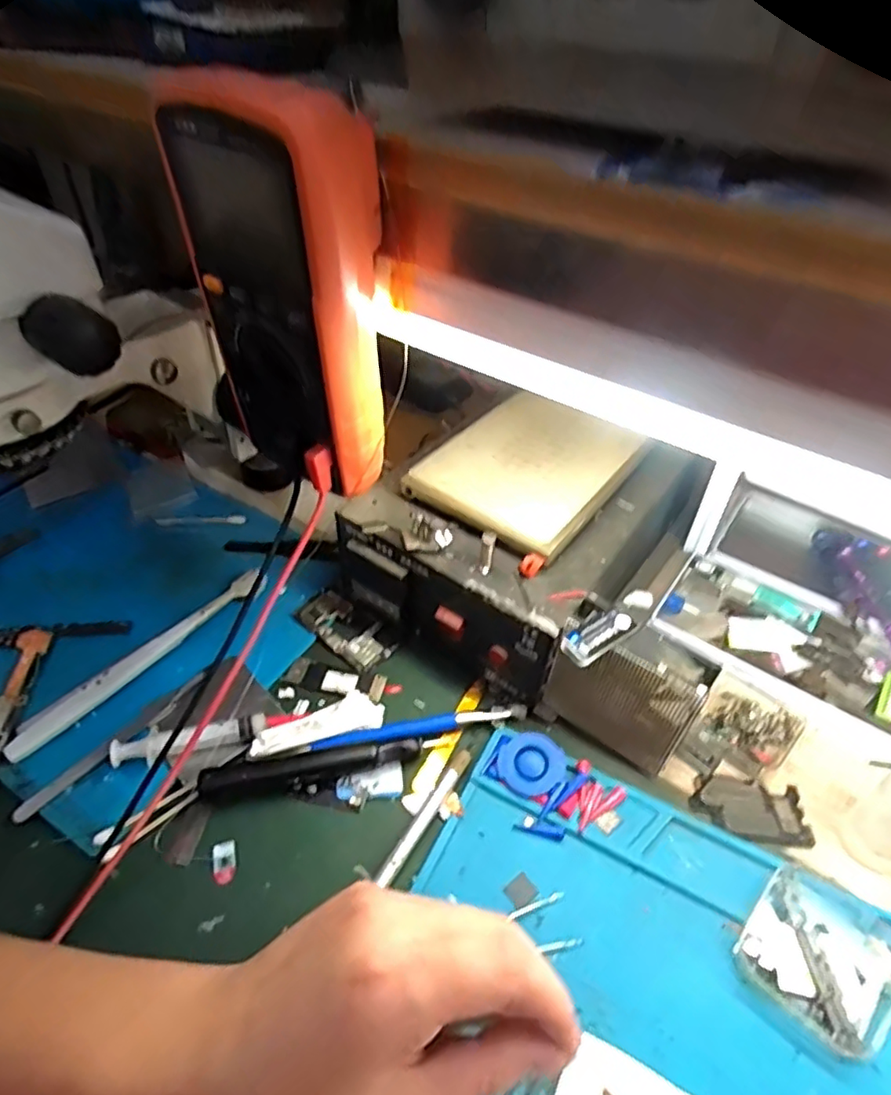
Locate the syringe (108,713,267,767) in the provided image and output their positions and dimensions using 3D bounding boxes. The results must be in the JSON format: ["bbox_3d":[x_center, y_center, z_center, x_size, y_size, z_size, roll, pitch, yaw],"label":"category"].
[{"bbox_3d":[-0.150,0.112,0.364,0.086,0.017,0.020,-4,44,-5],"label":"syringe"}]

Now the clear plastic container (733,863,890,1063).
[{"bbox_3d":[0.182,0.192,0.297,0.063,0.019,0.073,33,52,29],"label":"clear plastic container"}]

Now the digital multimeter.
[{"bbox_3d":[-0.071,-0.110,0.287,0.086,0.168,0.054,34,52,30],"label":"digital multimeter"}]

